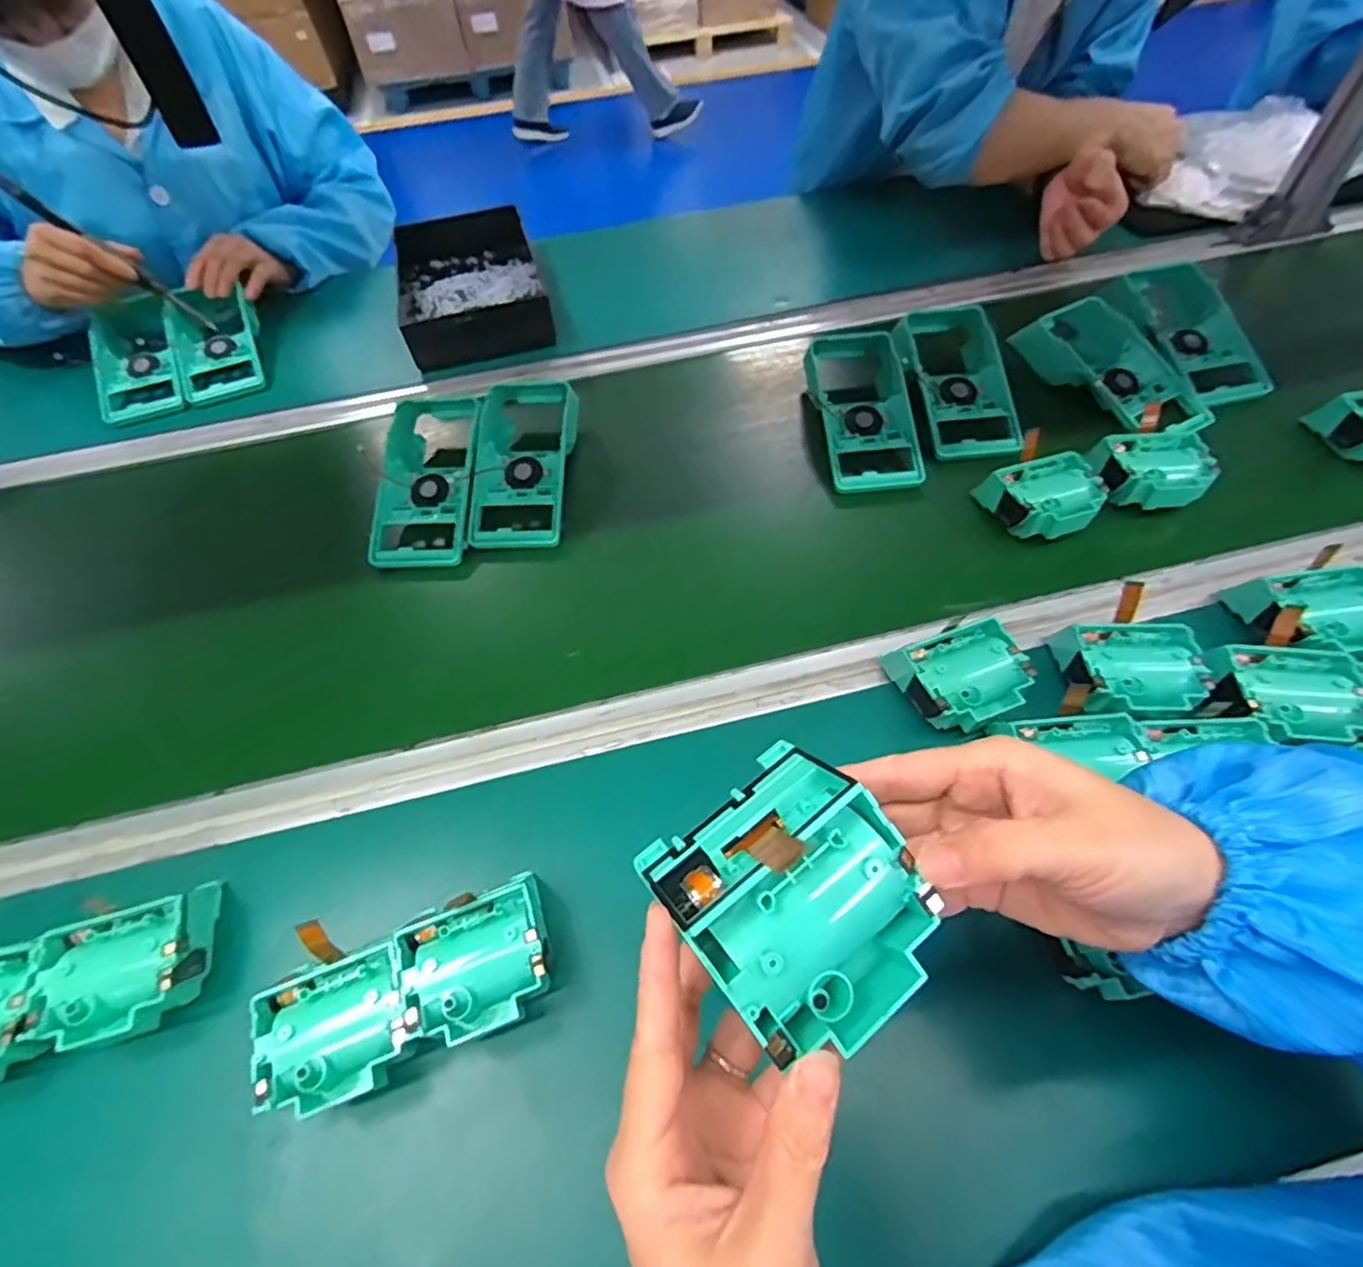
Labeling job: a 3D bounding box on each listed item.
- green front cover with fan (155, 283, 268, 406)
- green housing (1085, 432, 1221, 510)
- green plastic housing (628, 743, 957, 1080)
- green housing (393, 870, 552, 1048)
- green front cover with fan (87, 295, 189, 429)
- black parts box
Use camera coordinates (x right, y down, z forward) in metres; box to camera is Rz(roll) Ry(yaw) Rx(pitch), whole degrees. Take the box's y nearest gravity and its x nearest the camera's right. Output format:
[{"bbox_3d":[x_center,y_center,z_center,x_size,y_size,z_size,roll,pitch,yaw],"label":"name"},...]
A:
[{"bbox_3d":[-0.528,-0.333,0.756,0.096,0.054,0.155,-26,58,-13],"label":"green front cover with fan"},{"bbox_3d":[0.396,-0.136,0.558,0.078,0.045,0.073,-3,56,3],"label":"green housing"},{"bbox_3d":[0.041,0.092,0.222,0.075,0.046,0.084,-34,94,-16],"label":"green plastic housing"},{"bbox_3d":[-0.112,0.184,0.373,0.073,0.048,0.072,-21,57,-9],"label":"green housing"},{"bbox_3d":[-0.608,-0.309,0.744,0.090,0.043,0.180,-22,57,-10],"label":"green front cover with fan"},{"bbox_3d":[-0.258,-0.423,0.805,0.169,0.058,0.262,-18,56,-7],"label":"black parts box"}]

